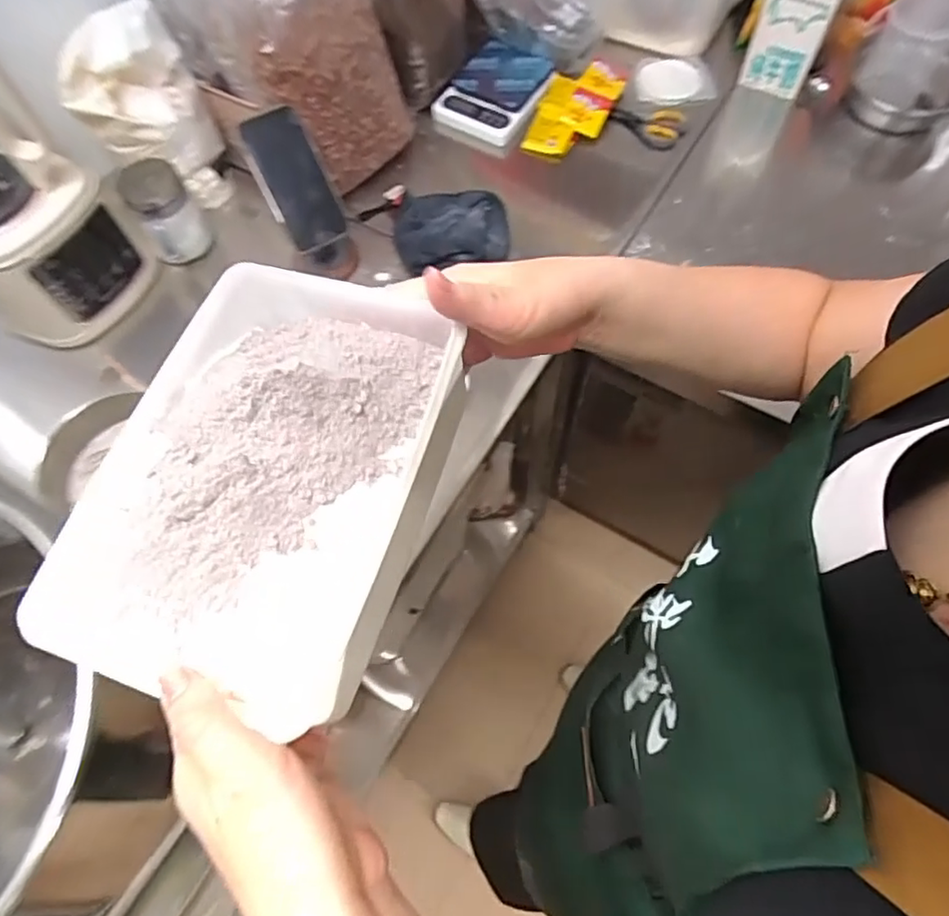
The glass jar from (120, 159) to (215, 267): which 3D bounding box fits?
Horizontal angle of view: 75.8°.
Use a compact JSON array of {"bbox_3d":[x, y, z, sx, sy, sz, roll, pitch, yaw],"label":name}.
[{"bbox_3d":[-0.402,-0.317,0.803,0.075,0.110,0.078,-1,65,2],"label":"glass jar"}]

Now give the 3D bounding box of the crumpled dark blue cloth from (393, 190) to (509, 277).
[{"bbox_3d":[-0.031,-0.319,0.839,0.157,0.040,0.137,-10,65,-2],"label":"crumpled dark blue cloth"}]

